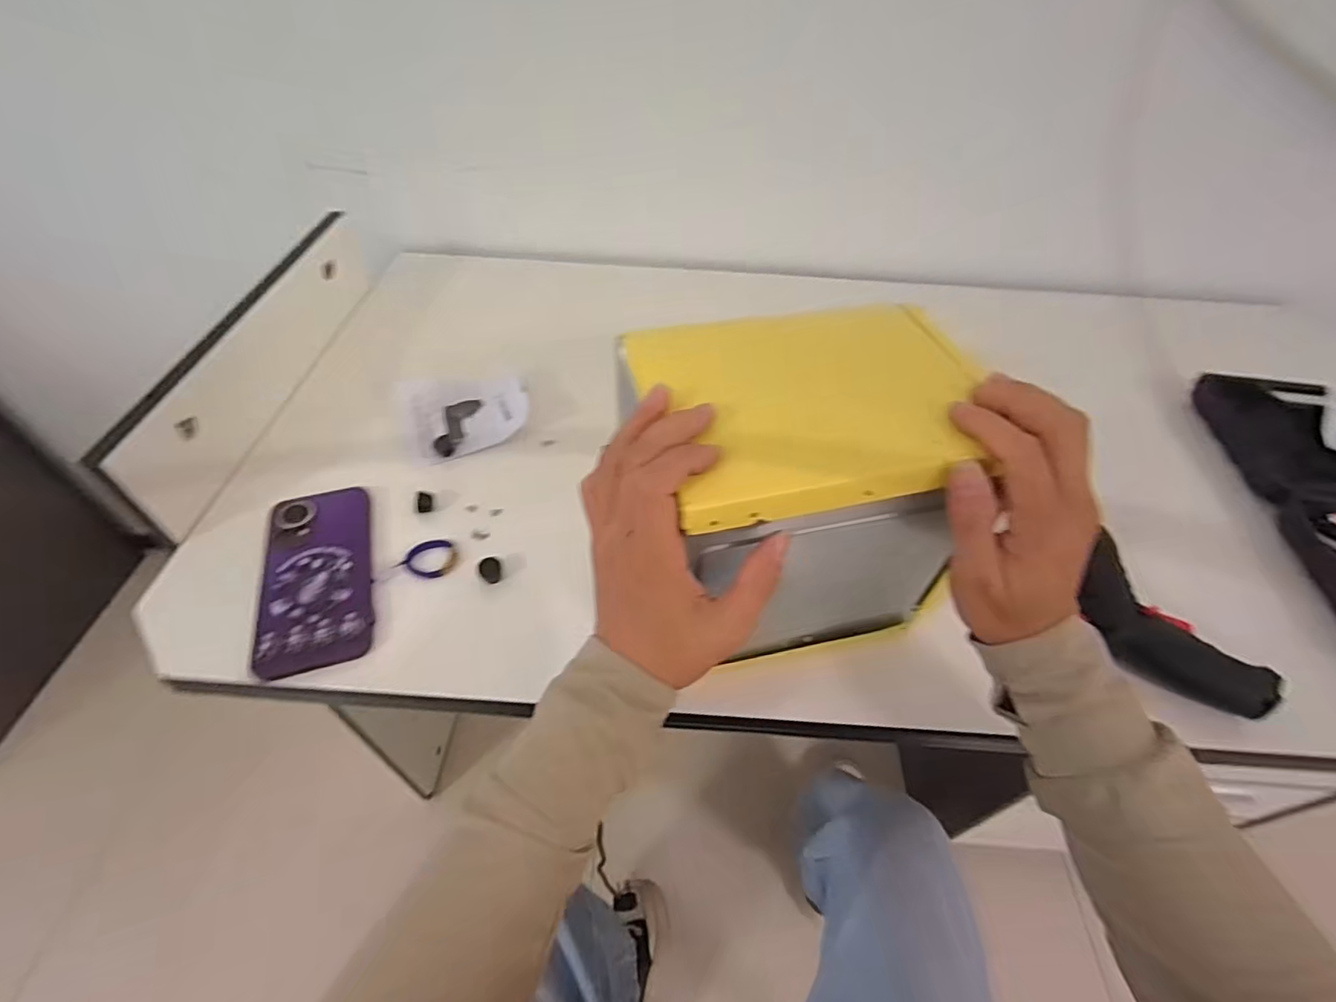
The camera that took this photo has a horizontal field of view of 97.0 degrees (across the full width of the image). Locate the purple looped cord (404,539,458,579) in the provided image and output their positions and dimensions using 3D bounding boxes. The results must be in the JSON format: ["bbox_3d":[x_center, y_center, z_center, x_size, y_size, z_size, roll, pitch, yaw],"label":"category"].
[{"bbox_3d":[-0.186,0.045,0.466,0.039,0.006,0.034,-10,50,-12],"label":"purple looped cord"}]

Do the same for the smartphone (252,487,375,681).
[{"bbox_3d":[-0.268,0.054,0.452,0.075,0.012,0.161,-13,51,-15],"label":"smartphone"}]

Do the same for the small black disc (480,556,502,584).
[{"bbox_3d":[-0.137,0.053,0.459,0.016,0.013,0.017,2,49,-2],"label":"small black disc"}]

